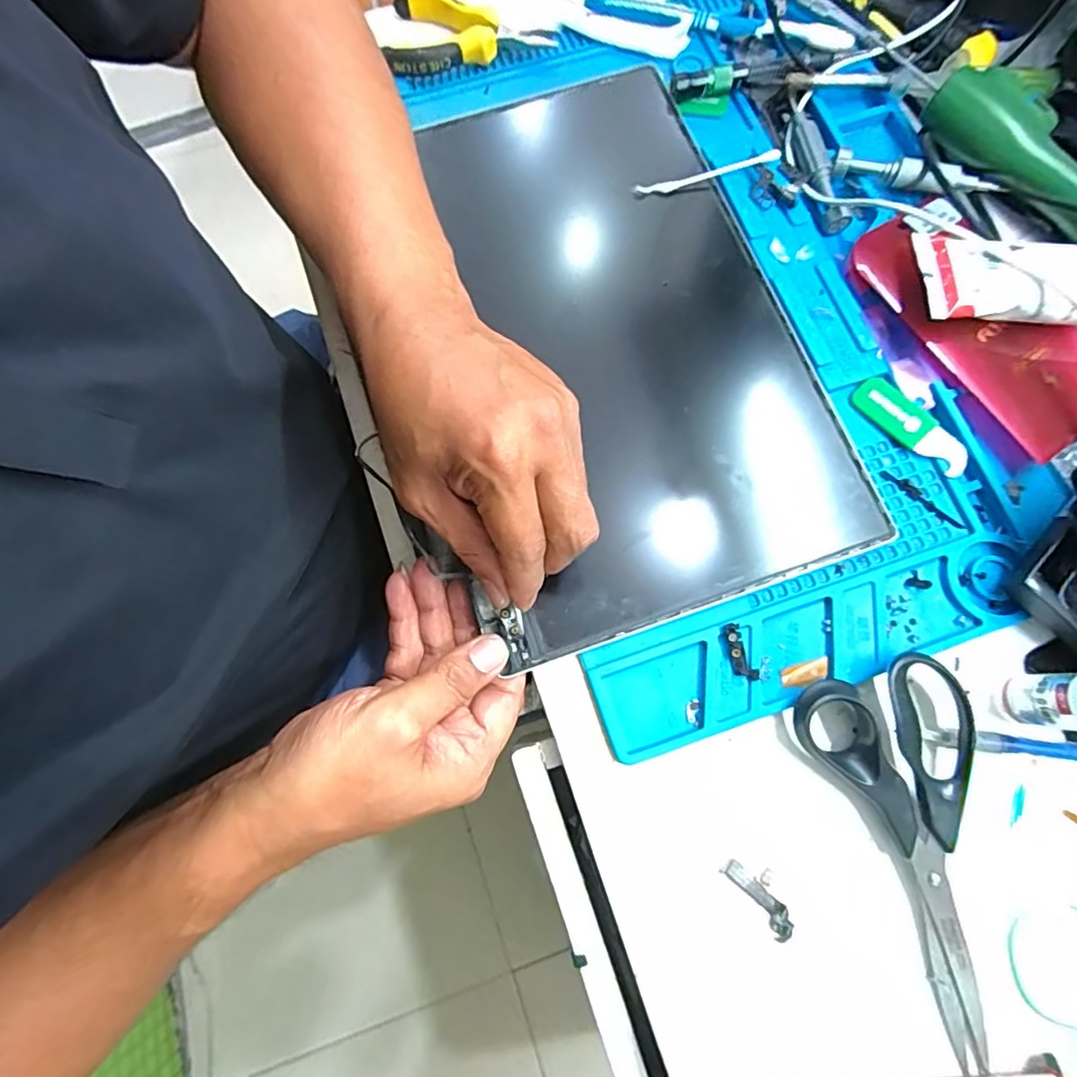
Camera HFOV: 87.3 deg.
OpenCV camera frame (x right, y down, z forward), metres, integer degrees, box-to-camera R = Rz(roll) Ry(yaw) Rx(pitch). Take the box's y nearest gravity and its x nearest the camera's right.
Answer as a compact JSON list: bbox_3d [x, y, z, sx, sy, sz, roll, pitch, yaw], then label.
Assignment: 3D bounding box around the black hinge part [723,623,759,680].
[{"bbox_3d":[0.103,0.059,0.291,0.011,0.007,0.030,-19,76,-4],"label":"black hinge part"}]

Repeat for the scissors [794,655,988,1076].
[{"bbox_3d":[0.192,0.143,0.264,0.078,0.020,0.169,-21,76,-5],"label":"scissors"}]

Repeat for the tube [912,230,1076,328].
[{"bbox_3d":[0.291,-0.142,0.318,0.158,0.034,0.055,1,75,1],"label":"tube"}]

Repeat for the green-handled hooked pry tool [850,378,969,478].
[{"bbox_3d":[0.212,-0.065,0.321,0.022,0.004,0.071,-43,79,-10],"label":"green-handled hooked pry tool"}]

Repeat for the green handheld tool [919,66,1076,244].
[{"bbox_3d":[0.290,-0.225,0.332,0.034,0.027,0.132,-37,78,-8],"label":"green handheld tool"}]

